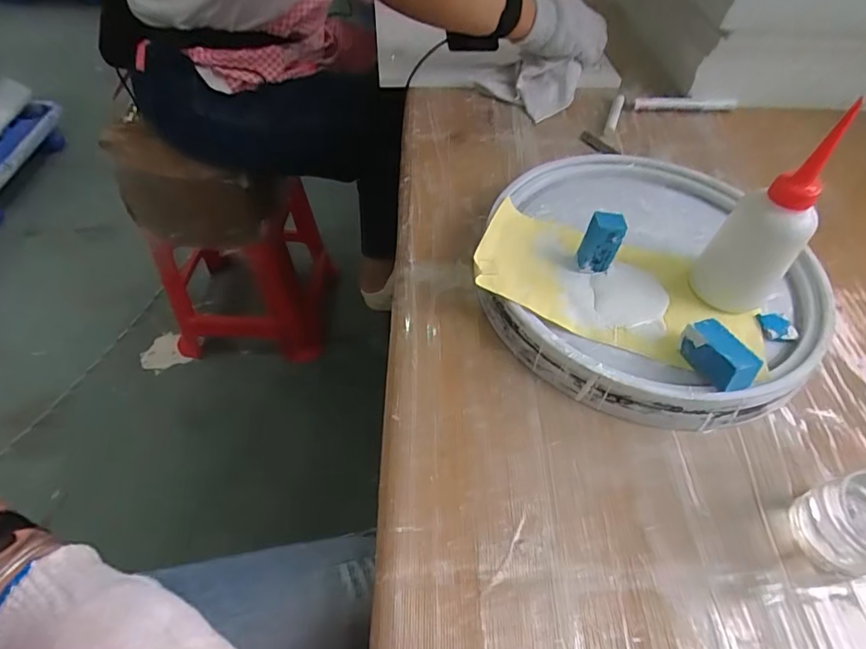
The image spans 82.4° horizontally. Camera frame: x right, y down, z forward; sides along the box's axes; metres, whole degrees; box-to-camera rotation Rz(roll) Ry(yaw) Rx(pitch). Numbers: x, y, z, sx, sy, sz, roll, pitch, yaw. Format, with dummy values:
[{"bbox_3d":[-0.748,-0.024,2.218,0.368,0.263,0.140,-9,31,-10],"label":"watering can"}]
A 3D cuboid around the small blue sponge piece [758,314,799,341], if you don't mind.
[{"bbox_3d":[0.284,0.002,0.404,0.029,0.006,0.024,5,52,1],"label":"small blue sponge piece"}]

